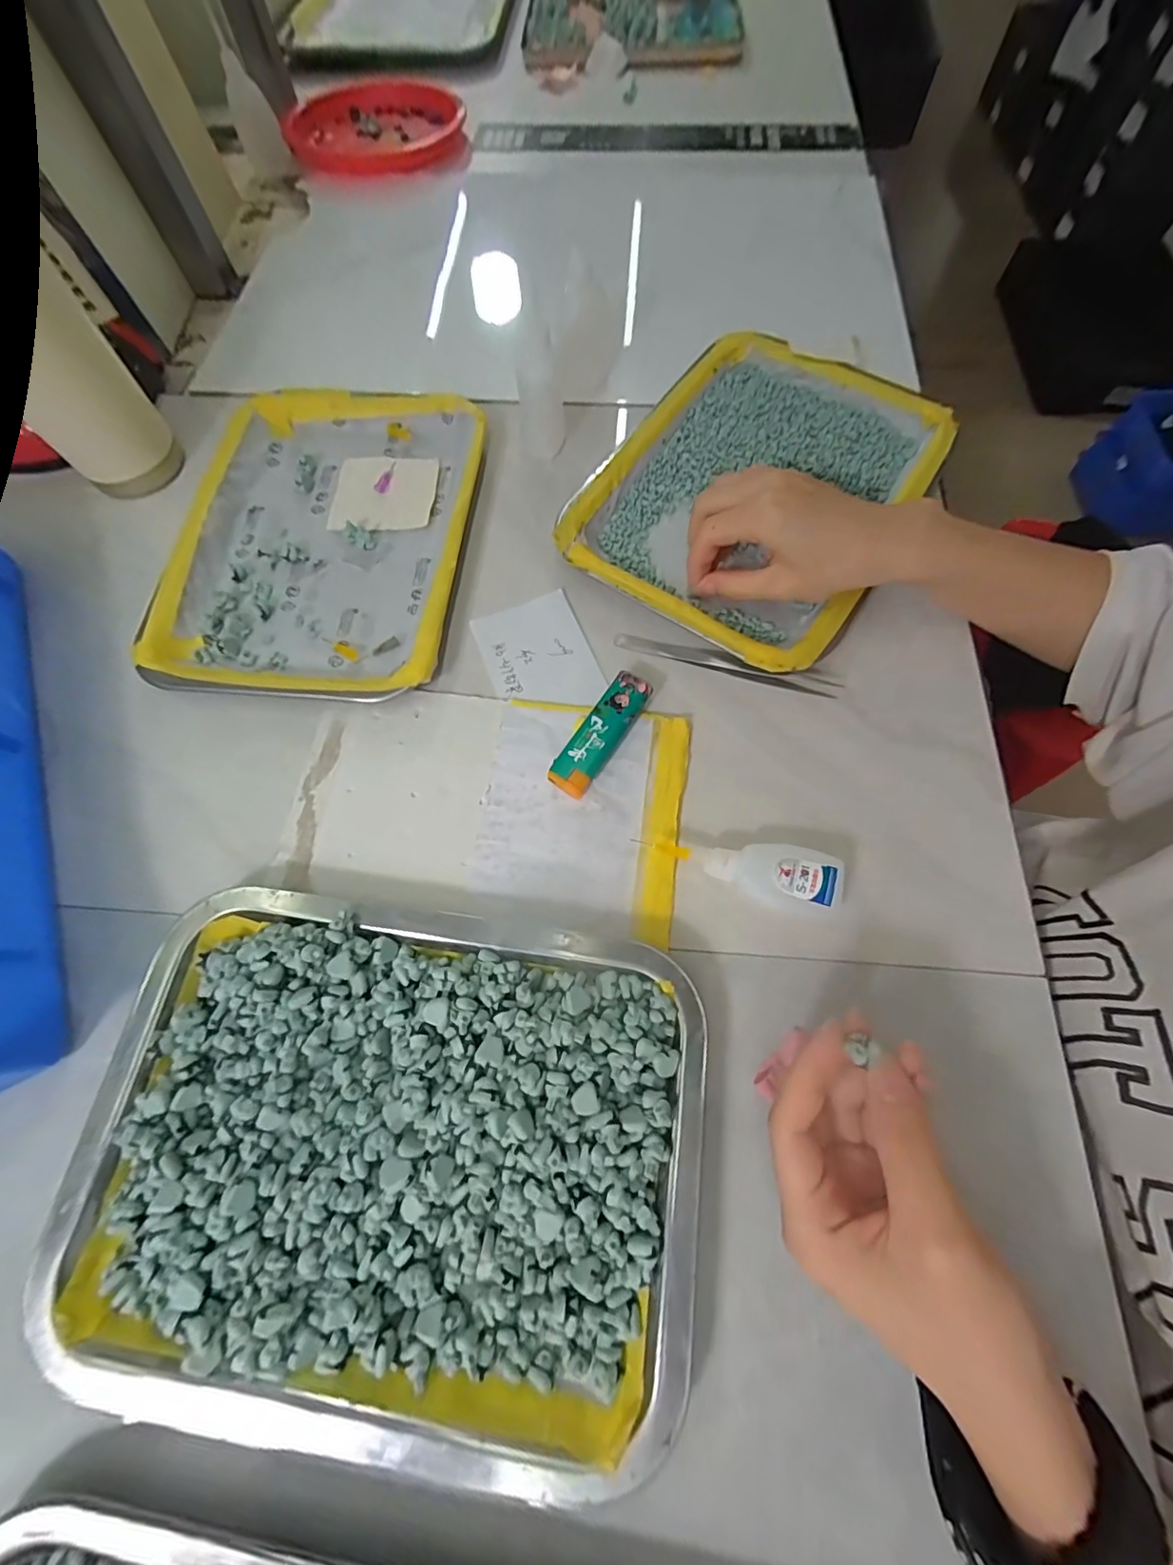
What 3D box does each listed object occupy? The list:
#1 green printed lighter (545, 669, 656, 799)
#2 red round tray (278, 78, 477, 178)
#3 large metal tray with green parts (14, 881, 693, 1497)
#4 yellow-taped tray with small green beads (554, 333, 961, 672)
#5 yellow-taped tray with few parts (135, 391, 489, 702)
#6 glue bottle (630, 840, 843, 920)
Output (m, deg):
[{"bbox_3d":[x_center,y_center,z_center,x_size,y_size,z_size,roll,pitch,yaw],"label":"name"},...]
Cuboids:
[{"bbox_3d":[0.008,-0.027,0.305,0.023,0.014,0.078,31,72,13],"label":"green printed lighter"},{"bbox_3d":[-0.217,-0.718,0.582,0.182,0.031,0.160,0,69,-4],"label":"red round tray"},{"bbox_3d":[-0.082,0.156,0.232,0.250,0.031,0.193,7,69,4],"label":"large metal tray with green parts"},{"bbox_3d":[0.118,-0.208,0.366,0.189,0.026,0.260,32,74,13],"label":"yellow-taped tray with small green beads"},{"bbox_3d":[-0.173,-0.169,0.358,0.185,0.019,0.249,3,70,3],"label":"yellow-taped tray with few parts"},{"bbox_3d":[0.080,0.042,0.275,0.093,0.020,0.032,16,70,8],"label":"glue bottle"}]

